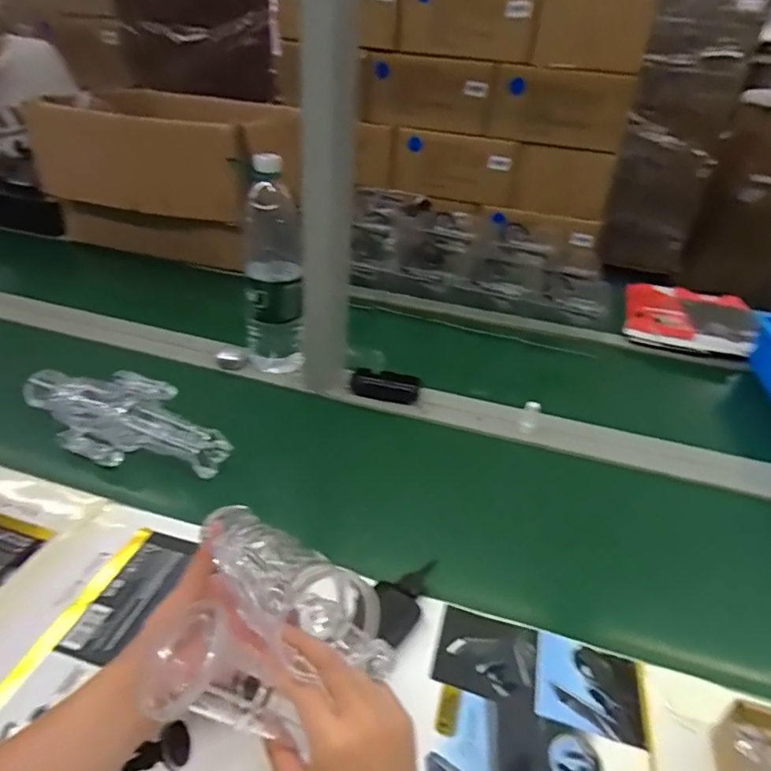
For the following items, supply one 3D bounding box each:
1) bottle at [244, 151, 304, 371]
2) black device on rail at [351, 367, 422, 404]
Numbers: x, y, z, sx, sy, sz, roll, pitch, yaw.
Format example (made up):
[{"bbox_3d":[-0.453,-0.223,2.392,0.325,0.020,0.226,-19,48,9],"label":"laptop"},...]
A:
[{"bbox_3d":[-0.173,-0.170,0.831,0.087,0.328,0.086,-4,34,-13],"label":"bottle"},{"bbox_3d":[0.001,0.005,0.856,0.106,0.036,0.049,8,33,4],"label":"black device on rail"}]

